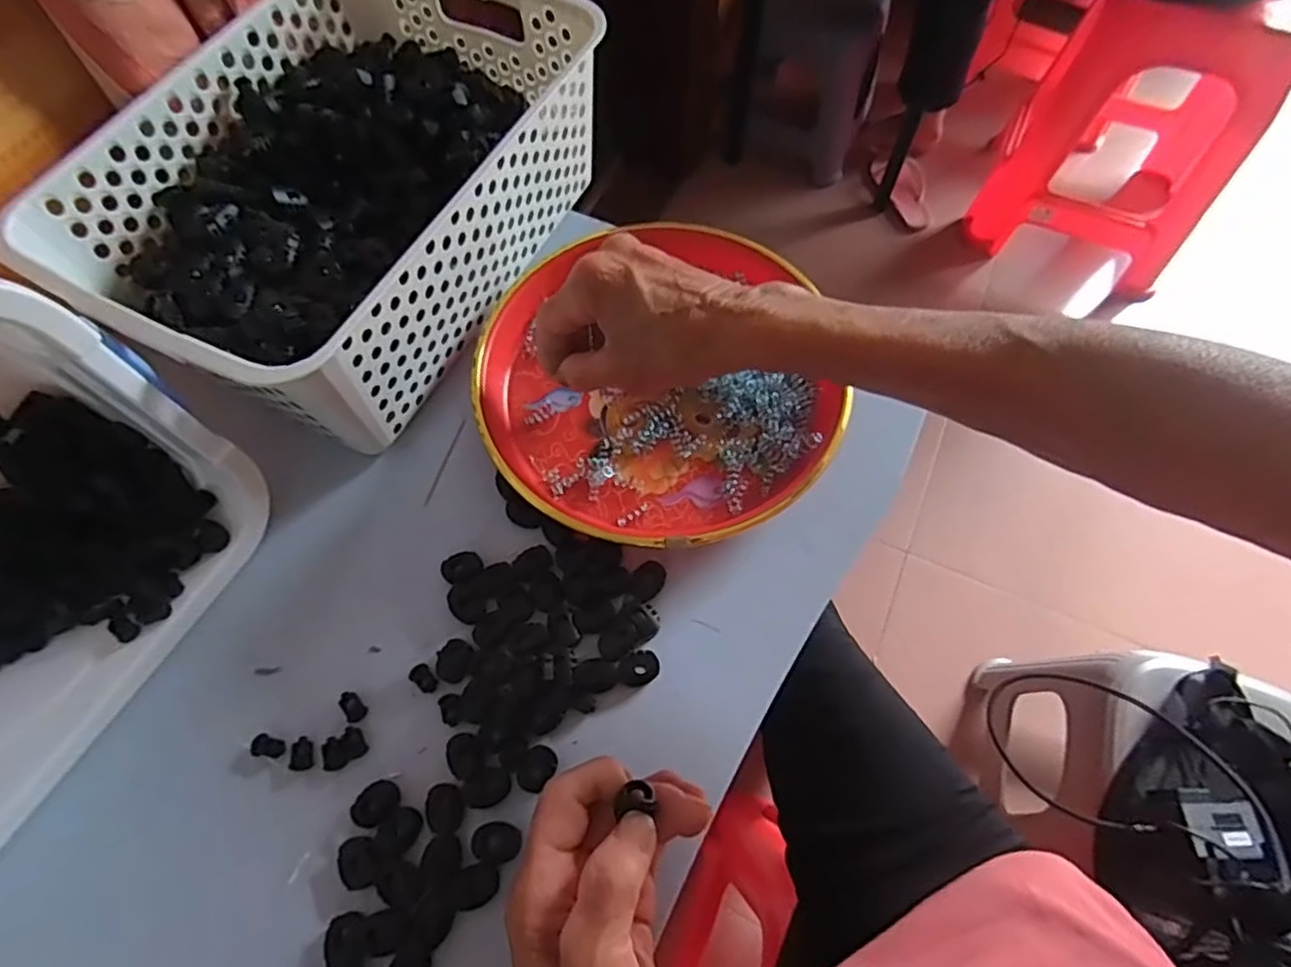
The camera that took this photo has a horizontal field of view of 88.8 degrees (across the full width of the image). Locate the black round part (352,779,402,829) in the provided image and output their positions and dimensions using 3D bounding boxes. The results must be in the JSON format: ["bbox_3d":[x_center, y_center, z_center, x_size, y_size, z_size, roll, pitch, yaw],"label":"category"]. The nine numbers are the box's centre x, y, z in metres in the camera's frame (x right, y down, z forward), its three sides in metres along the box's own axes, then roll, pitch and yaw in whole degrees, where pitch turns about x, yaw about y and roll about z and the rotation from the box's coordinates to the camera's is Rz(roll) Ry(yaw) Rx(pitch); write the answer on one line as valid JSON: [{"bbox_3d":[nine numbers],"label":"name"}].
[{"bbox_3d":[-0.130,0.154,0.317,0.017,0.006,0.021,41,71,18],"label":"black round part"}]

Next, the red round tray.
[{"bbox_3d":[0.004,-0.064,0.400,0.204,0.029,0.213,0,64,0],"label":"red round tray"}]

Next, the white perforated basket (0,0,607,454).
[{"bbox_3d":[-0.176,-0.181,0.406,0.197,0.101,0.299,25,67,11],"label":"white perforated basket"}]

